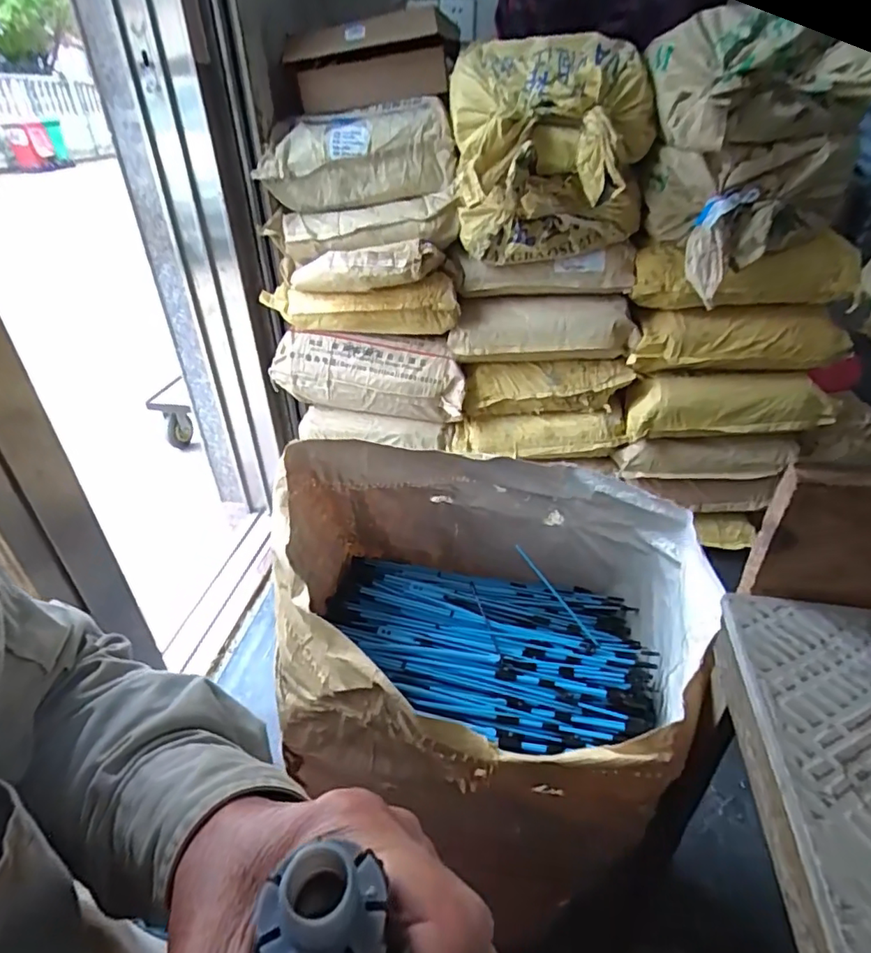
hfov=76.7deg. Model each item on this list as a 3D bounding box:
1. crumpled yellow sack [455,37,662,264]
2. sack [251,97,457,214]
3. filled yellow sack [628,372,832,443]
[{"bbox_3d":[0.228,-0.625,1.083,0.387,0.362,0.235,1,35,3],"label":"crumpled yellow sack"},{"bbox_3d":[-0.163,-0.684,1.184,0.407,0.171,0.149,1,35,3],"label":"sack"},{"bbox_3d":[0.679,-0.162,1.266,0.444,0.138,0.115,1,35,3],"label":"filled yellow sack"}]

